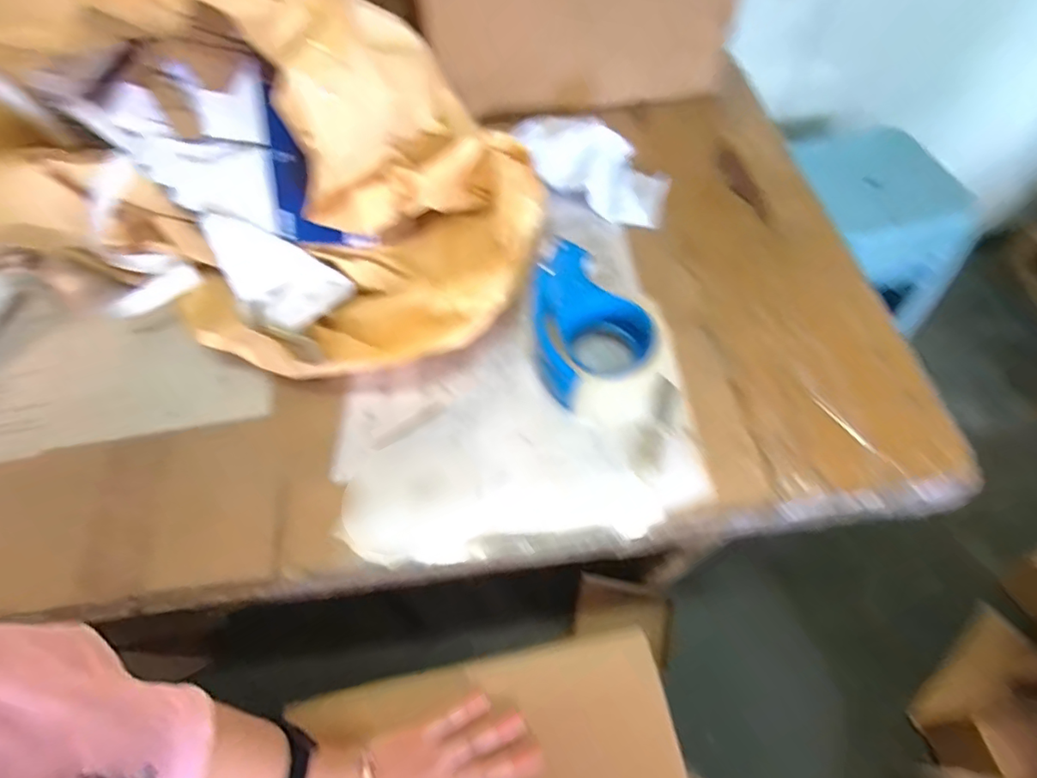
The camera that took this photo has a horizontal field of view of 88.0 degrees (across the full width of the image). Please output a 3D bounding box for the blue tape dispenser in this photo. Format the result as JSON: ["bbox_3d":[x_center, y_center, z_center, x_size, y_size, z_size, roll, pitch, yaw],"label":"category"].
[{"bbox_3d":[0.055,-0.061,0.490,0.092,0.056,0.153,-20,63,-8],"label":"blue tape dispenser"}]

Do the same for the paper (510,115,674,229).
[{"bbox_3d":[0.084,-0.267,0.615,0.185,0.041,0.153,20,64,13],"label":"paper"}]

